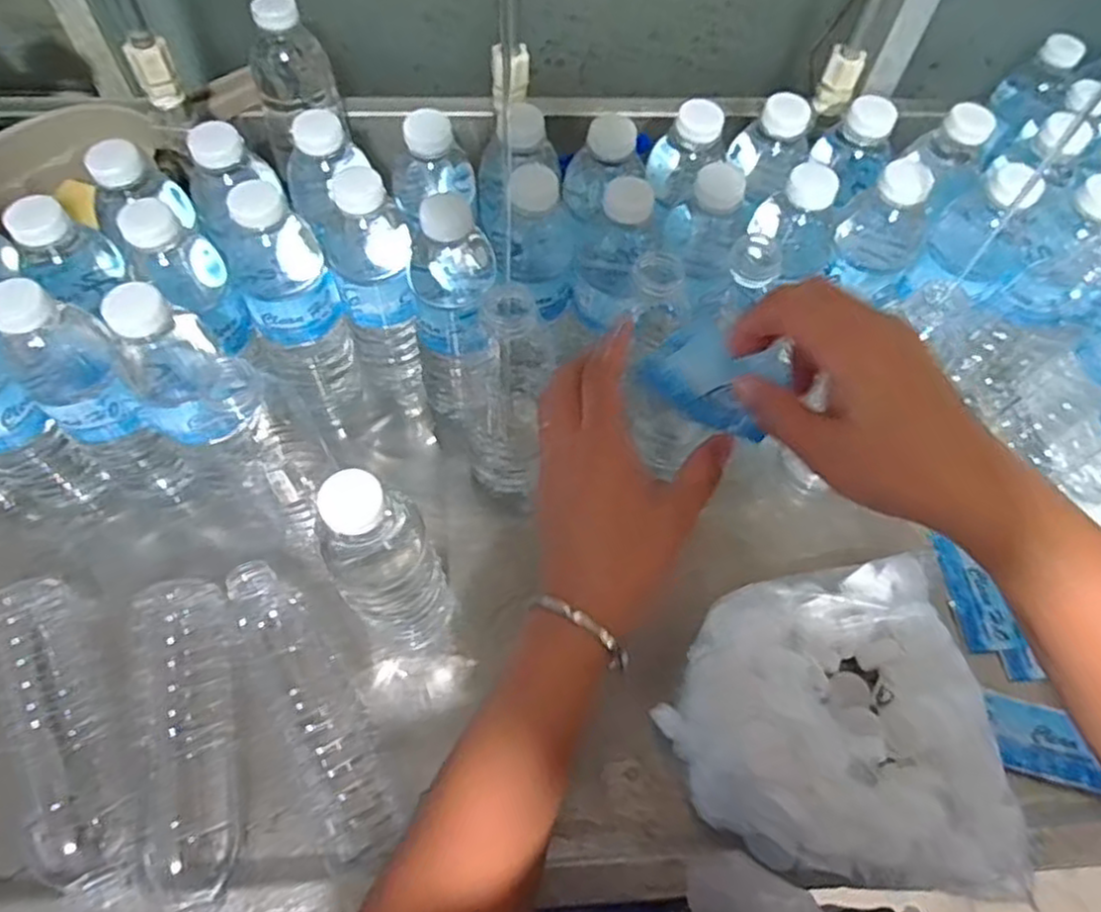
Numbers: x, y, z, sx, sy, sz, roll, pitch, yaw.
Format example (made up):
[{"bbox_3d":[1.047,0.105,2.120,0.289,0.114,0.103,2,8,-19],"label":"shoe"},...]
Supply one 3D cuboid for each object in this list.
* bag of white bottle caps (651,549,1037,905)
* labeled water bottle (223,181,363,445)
[{"bbox_3d":[0.195,0.177,0.470,0.223,0.057,0.213,-14,63,-11],"label":"bag of white bottle caps"},{"bbox_3d":[-0.178,-0.099,0.530,0.053,0.210,0.058,28,63,12],"label":"labeled water bottle"}]

